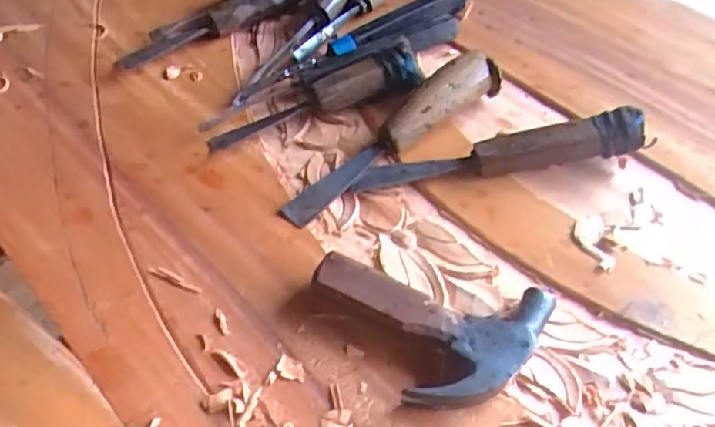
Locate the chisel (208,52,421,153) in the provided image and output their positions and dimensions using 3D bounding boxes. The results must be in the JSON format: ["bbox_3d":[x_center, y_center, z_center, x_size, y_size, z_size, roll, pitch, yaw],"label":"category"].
[{"bbox_3d":[-0.038,-0.098,0.506,0.179,0.035,0.034,-16,56,-6],"label":"chisel"}]

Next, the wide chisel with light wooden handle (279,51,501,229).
[{"bbox_3d":[0.026,-0.064,0.480,0.208,0.045,0.031,-34,60,-17],"label":"wide chisel with light wooden handle"}]

